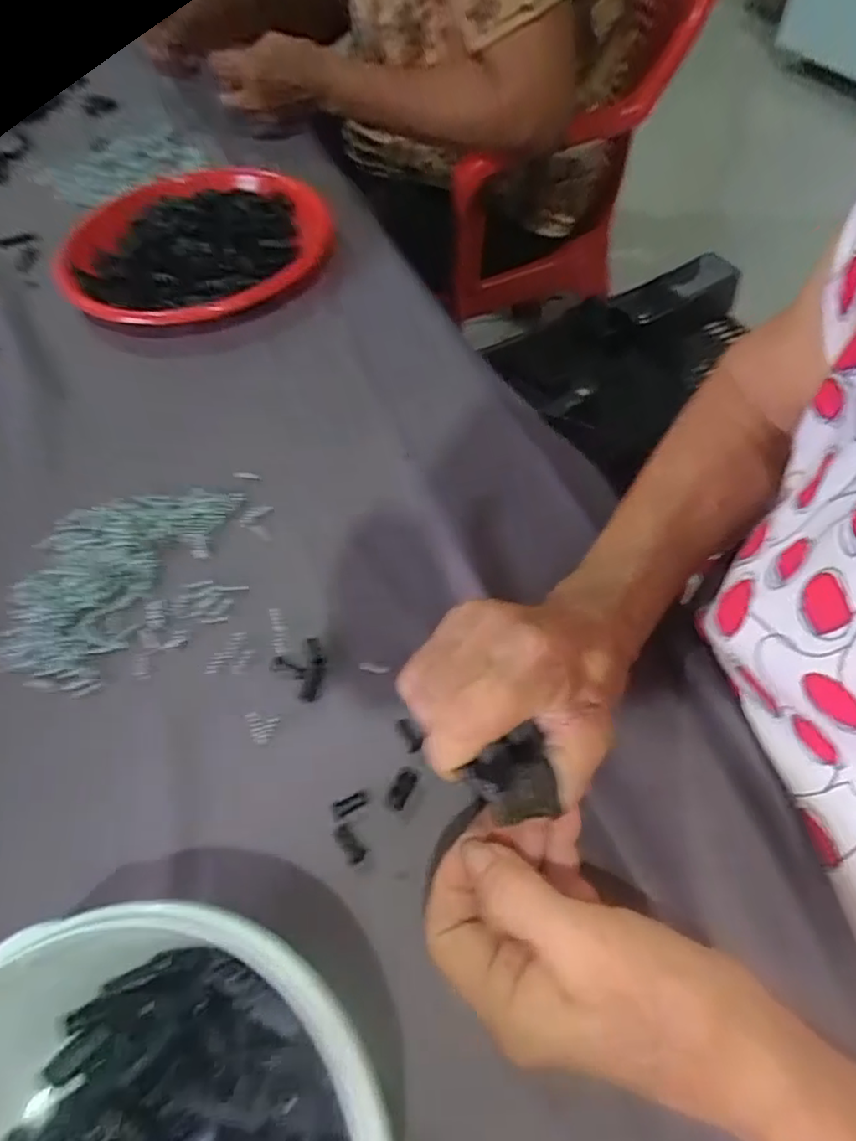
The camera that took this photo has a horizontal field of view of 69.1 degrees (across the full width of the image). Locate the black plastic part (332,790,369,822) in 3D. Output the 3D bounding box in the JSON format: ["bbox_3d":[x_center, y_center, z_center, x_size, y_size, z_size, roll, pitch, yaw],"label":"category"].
[{"bbox_3d":[-0.036,0.108,0.287,0.017,0.004,0.007,-21,58,-14],"label":"black plastic part"}]

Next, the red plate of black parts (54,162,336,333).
[{"bbox_3d":[-0.198,-0.277,0.532,0.222,0.044,0.207,0,56,0],"label":"red plate of black parts"}]

